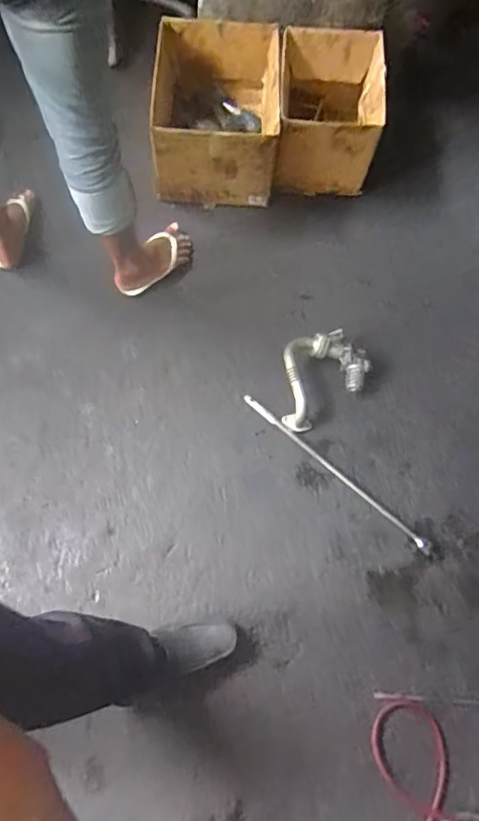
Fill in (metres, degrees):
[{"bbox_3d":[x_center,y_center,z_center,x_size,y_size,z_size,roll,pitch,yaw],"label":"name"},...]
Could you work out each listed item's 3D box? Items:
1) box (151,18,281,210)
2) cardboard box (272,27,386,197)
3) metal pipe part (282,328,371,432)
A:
[{"bbox_3d":[-0.078,-0.853,1.564,0.364,0.256,0.431,2,69,0],"label":"box"},{"bbox_3d":[0.255,-0.852,1.562,0.277,0.223,0.401,5,69,1],"label":"cardboard box"},{"bbox_3d":[0.191,-0.091,1.372,0.274,0.097,0.190,-36,74,-13],"label":"metal pipe part"}]

